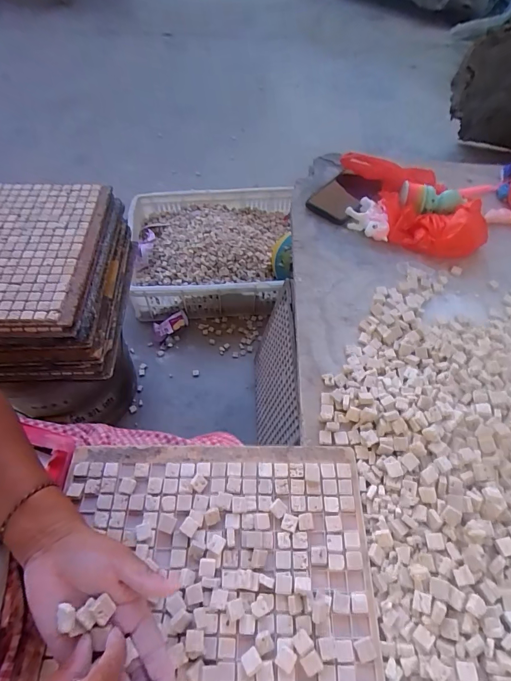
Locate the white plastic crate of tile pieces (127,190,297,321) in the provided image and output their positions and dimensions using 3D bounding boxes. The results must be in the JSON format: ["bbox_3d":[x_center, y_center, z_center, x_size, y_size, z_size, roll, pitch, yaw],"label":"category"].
[{"bbox_3d":[-0.118,-0.275,1.197,0.504,0.191,0.398,-3,57,-4],"label":"white plastic crate of tile pieces"}]

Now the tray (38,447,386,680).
[{"bbox_3d":[-0.043,0.271,0.353,0.306,0.029,0.349,-2,54,4],"label":"tray"}]

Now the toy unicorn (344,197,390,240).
[{"bbox_3d":[0.193,-0.210,0.670,0.073,0.035,0.085,10,55,4],"label":"toy unicorn"}]

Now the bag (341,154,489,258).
[{"bbox_3d":[0.275,-0.250,0.696,0.152,0.069,0.287,-17,57,-14],"label":"bag"}]

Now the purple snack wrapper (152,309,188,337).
[{"bbox_3d":[-0.242,-0.044,1.103,0.098,0.029,0.046,-19,60,-15],"label":"purple snack wrapper"}]

